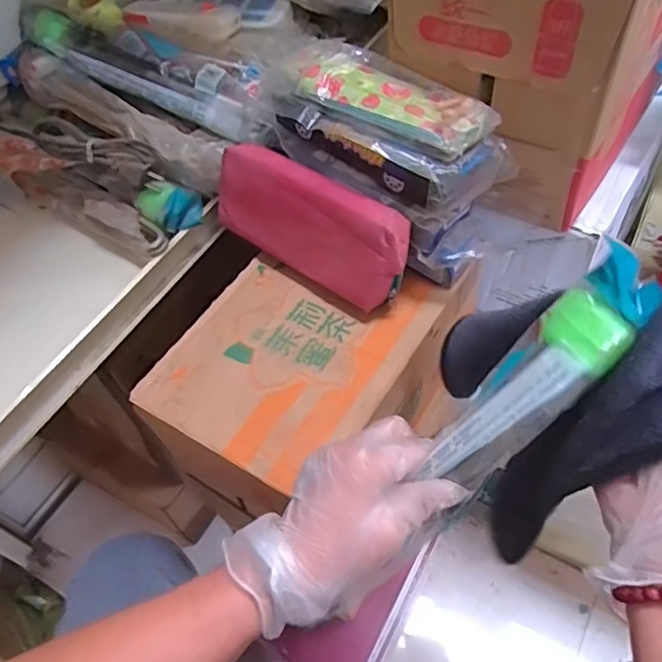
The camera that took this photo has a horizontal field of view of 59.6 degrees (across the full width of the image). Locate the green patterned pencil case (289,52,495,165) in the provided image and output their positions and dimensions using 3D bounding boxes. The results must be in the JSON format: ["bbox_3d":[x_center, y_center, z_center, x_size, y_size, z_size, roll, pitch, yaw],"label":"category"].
[{"bbox_3d":[0.050,-0.189,0.476,0.157,0.025,0.063,31,61,25],"label":"green patterned pencil case"}]

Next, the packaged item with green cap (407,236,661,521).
[{"bbox_3d":[0.122,0.031,0.336,0.166,0.042,0.040,-54,56,19],"label":"packaged item with green cap"}]

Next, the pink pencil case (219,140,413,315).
[{"bbox_3d":[-0.015,-0.104,0.538,0.203,0.092,0.055,35,35,26],"label":"pink pencil case"}]

